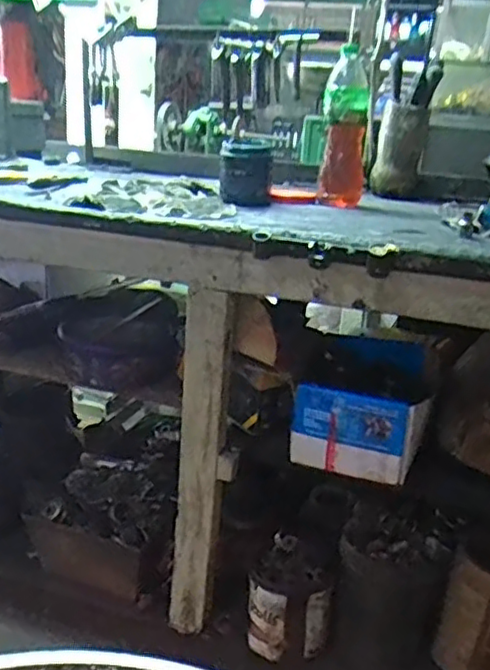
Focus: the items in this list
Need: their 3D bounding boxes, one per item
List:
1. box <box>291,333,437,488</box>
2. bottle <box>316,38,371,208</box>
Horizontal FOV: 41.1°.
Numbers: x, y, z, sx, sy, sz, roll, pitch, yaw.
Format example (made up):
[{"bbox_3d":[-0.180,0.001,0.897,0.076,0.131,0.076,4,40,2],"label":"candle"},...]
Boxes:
[{"bbox_3d":[0.215,0.121,1.153,0.207,0.149,0.270,11,19,17],"label":"box"},{"bbox_3d":[0.179,-0.370,1.162,0.079,0.260,0.063,7,19,6],"label":"bottle"}]

